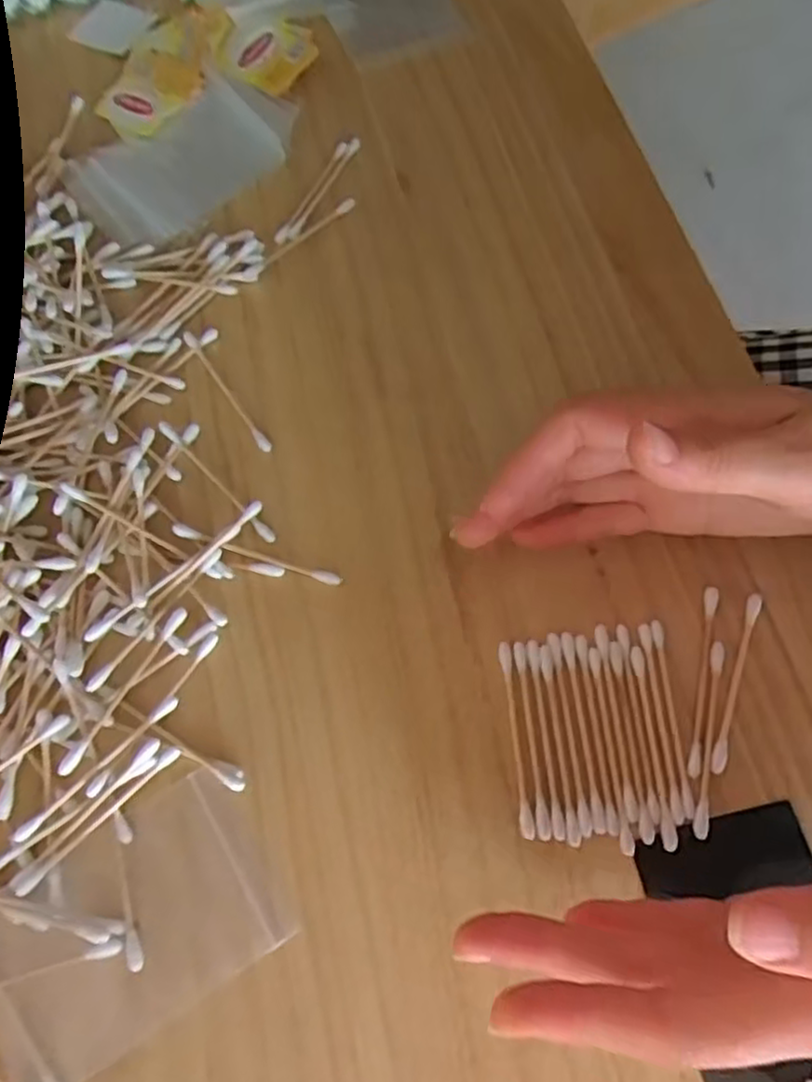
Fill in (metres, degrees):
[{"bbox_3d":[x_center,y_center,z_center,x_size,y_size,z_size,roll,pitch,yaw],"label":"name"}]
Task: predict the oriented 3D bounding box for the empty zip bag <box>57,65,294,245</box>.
[{"bbox_3d":[-0.117,-0.205,0.372,0.117,0.015,0.074,-37,72,-12],"label":"empty zip bag"}]

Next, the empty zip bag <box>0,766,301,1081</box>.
[{"bbox_3d":[-0.097,0.133,0.247,0.101,0.004,0.068,-31,71,-10],"label":"empty zip bag"}]

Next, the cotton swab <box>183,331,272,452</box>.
[{"bbox_3d":[-0.081,-0.068,0.322,0.005,0.007,0.073,-34,72,-11],"label":"cotton swab"}]

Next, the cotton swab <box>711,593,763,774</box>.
[{"bbox_3d":[0.126,0.052,0.268,0.006,0.004,0.071,19,70,9],"label":"cotton swab"}]

